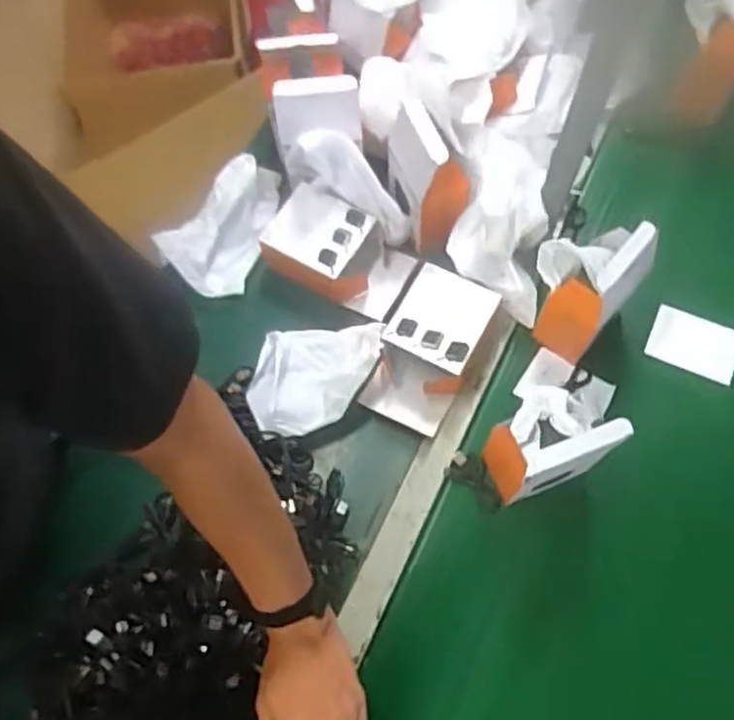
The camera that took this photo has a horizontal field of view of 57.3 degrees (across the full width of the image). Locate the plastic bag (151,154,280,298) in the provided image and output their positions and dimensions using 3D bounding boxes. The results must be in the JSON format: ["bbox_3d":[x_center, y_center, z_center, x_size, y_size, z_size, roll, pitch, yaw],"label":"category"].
[{"bbox_3d":[-0.163,-0.166,0.830,0.125,0.076,0.173,42,74,17],"label":"plastic bag"}]

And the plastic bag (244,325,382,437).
[{"bbox_3d":[-0.059,0.021,0.747,0.144,0.066,0.142,5,67,3],"label":"plastic bag"}]

